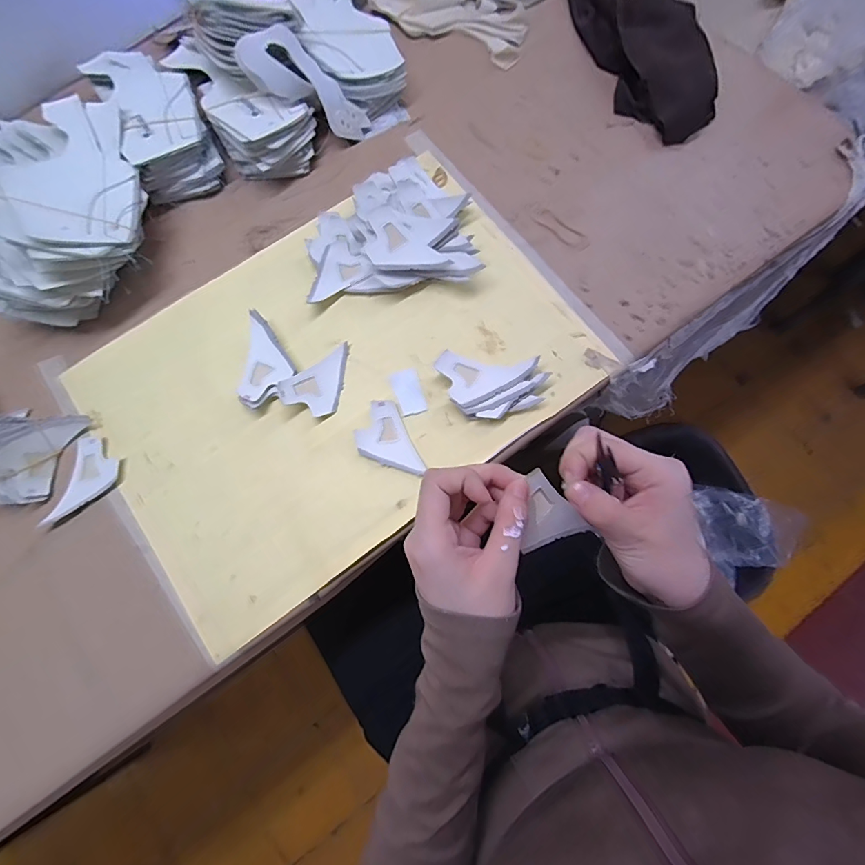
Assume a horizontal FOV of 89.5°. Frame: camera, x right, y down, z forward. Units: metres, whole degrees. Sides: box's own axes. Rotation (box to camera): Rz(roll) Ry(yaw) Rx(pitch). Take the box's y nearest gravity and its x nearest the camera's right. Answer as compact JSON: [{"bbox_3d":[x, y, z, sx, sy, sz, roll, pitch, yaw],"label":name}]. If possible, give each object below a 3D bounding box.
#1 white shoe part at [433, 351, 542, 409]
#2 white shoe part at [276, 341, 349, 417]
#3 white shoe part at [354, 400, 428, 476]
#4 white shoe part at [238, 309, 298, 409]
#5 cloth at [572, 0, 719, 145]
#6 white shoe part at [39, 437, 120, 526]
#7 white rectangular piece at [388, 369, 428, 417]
[{"bbox_3d":[0.050,-0.060,0.402,0.084,0.007,0.055,-26,78,-3],"label":"white shoe part"},{"bbox_3d":[-0.101,-0.044,0.411,0.077,0.005,0.047,-37,97,-21],"label":"white shoe part"},{"bbox_3d":[-0.043,0.010,0.397,0.047,0.009,0.074,-25,77,-6],"label":"white shoe part"},{"bbox_3d":[-0.166,-0.067,0.410,0.055,0.017,0.079,-33,78,-8],"label":"white shoe part"},{"bbox_3d":[0.237,-0.448,0.490,0.100,0.036,0.266,-16,76,-4],"label":"cloth"},{"bbox_3d":[-0.313,0.045,0.393,0.044,0.008,0.079,11,76,3],"label":"white shoe part"},{"bbox_3d":[-0.022,-0.037,0.409,0.026,0.005,0.042,-20,76,-5],"label":"white rectangular piece"}]

